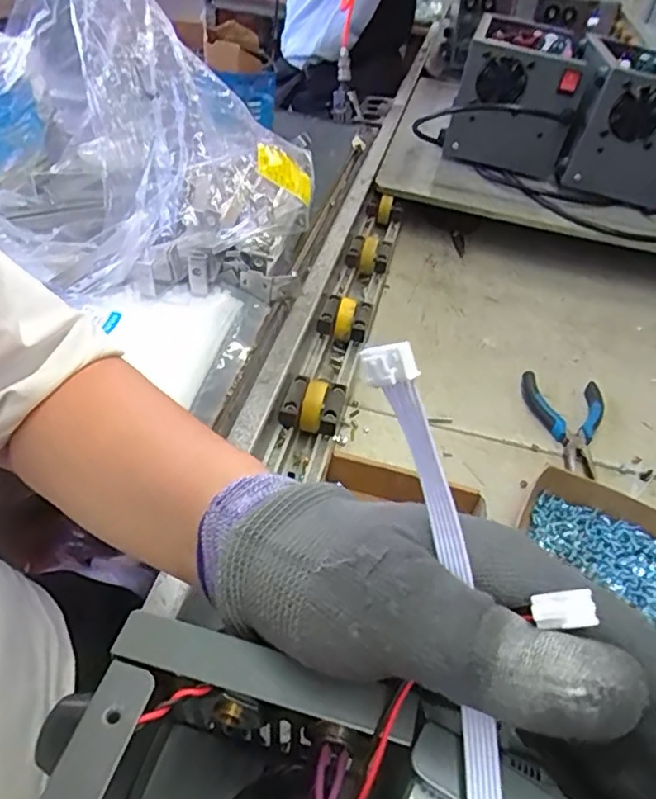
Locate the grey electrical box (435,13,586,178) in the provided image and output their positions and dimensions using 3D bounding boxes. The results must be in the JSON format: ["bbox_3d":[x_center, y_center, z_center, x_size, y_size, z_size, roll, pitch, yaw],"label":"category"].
[{"bbox_3d":[0.301,-0.476,0.911,0.177,0.172,0.319,20,45,13],"label":"grey electrical box"}]

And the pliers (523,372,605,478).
[{"bbox_3d":[0.262,0.023,0.633,0.081,0.021,0.131,0,44,-8],"label":"pliers"}]

